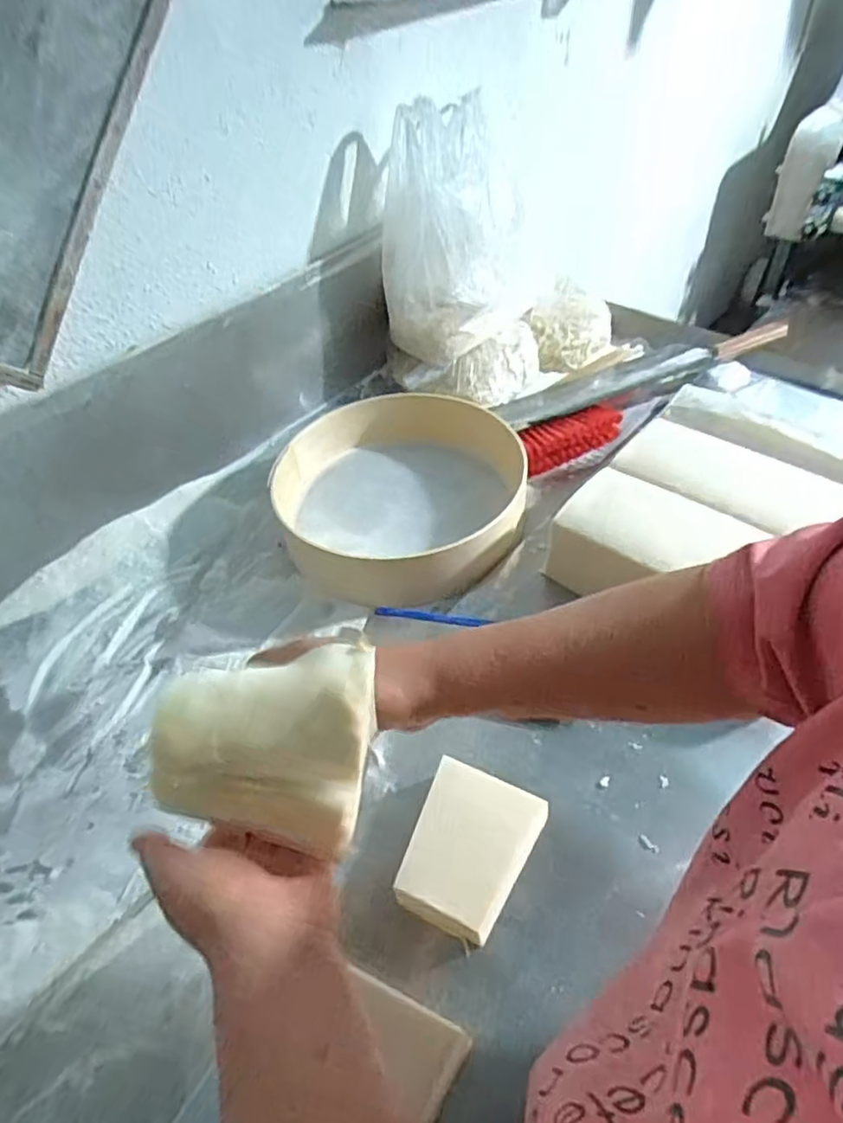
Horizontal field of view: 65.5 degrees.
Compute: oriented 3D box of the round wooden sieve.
[{"bbox_3d":[-0.021,-0.080,0.783,0.301,0.082,0.275,-2,47,2],"label":"round wooden sieve"}]

